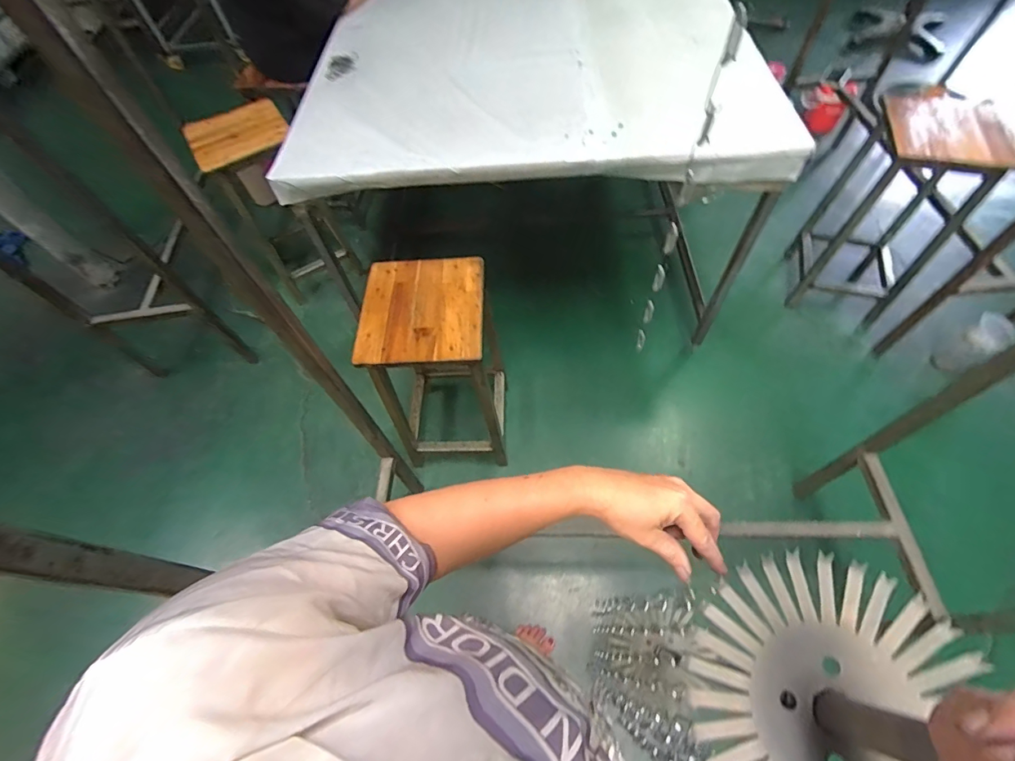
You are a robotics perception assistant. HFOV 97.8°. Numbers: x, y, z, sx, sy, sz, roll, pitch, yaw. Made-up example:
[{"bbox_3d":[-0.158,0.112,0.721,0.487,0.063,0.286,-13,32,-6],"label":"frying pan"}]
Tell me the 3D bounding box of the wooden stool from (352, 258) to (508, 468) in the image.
[{"bbox_3d":[-0.173,-0.038,1.205,0.301,0.526,0.327,-1,56,4],"label":"wooden stool"}]

